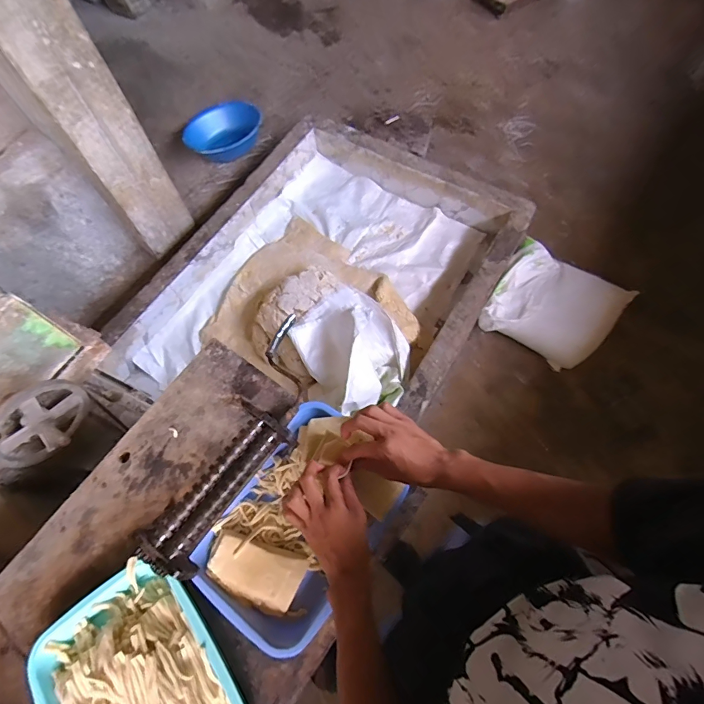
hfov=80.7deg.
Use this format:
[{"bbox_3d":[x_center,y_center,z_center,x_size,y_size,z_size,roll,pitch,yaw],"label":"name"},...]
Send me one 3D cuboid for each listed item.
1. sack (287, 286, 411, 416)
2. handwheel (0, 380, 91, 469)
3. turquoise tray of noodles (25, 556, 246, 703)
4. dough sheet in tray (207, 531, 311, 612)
[{"bbox_3d":[0.015,-0.025,1.435,0.363,0.222,0.493,-29,67,-11],"label":"sack"},{"bbox_3d":[-0.630,0.163,0.865,0.083,0.187,0.196,28,65,19],"label":"handwheel"},{"bbox_3d":[-0.274,0.452,0.537,0.222,0.048,0.320,-35,68,-13],"label":"turquoise tray of noodles"},{"bbox_3d":[-0.138,0.316,0.594,0.132,0.025,0.076,15,66,10],"label":"dough sheet in tray"}]

